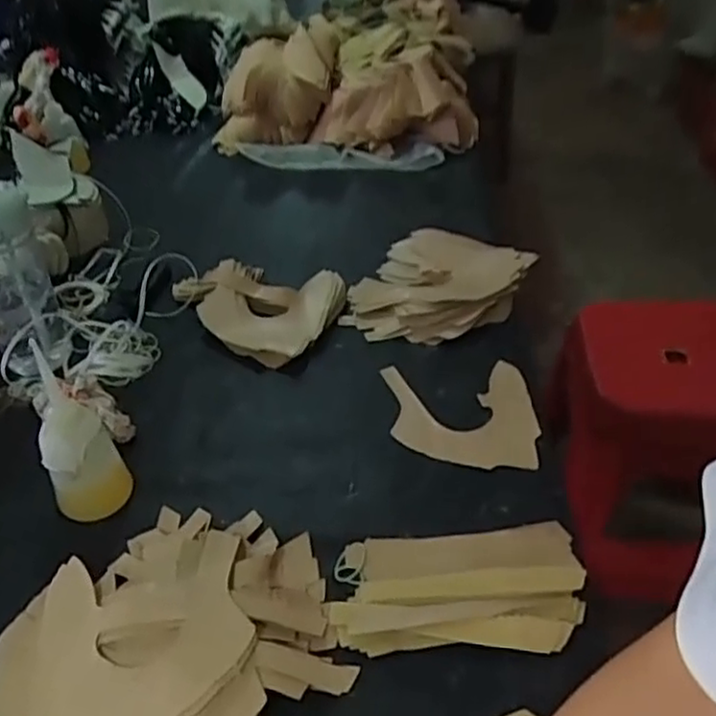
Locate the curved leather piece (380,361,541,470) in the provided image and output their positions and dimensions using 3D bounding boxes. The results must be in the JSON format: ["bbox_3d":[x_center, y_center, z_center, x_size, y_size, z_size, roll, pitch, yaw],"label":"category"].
[{"bbox_3d":[0.111,0.059,0.733,0.151,0.009,0.138,-1,45,-2],"label":"curved leather piece"}]

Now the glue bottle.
[{"bbox_3d":[-0.249,0.067,0.609,0.060,0.165,0.056,-2,39,0],"label":"glue bottle"}]

